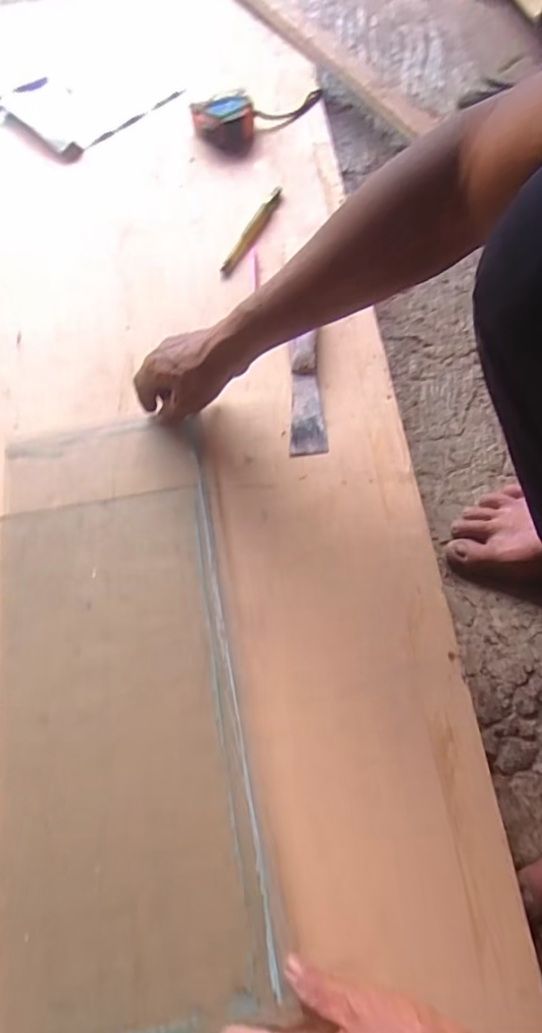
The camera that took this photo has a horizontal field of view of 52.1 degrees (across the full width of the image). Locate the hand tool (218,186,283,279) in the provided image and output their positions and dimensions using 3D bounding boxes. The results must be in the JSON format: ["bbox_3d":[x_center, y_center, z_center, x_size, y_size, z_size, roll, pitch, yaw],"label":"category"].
[{"bbox_3d":[-0.023,-0.376,0.723,0.022,0.018,0.160,22,69,12],"label":"hand tool"}]

